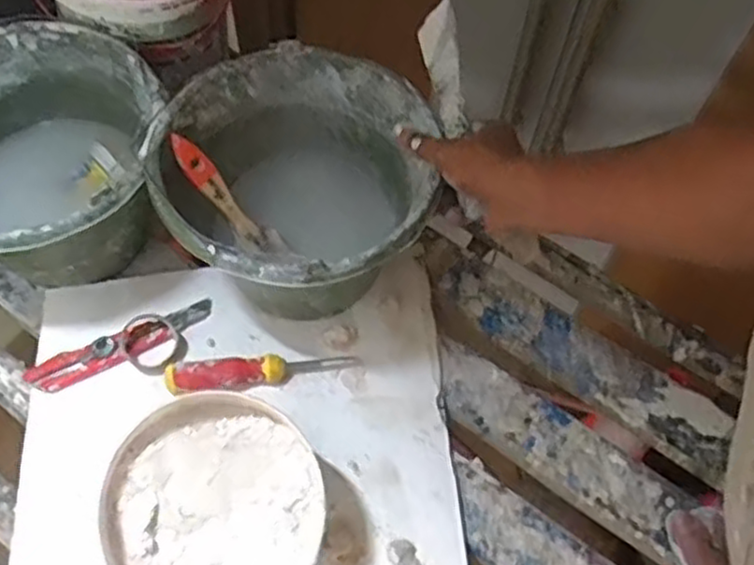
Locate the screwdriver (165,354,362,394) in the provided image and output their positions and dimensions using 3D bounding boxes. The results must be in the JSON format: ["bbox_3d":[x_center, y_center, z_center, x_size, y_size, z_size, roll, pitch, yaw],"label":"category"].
[{"bbox_3d":[-0.109,0.085,0.709,0.180,0.025,0.031,-7,63,-6],"label":"screwdriver"}]

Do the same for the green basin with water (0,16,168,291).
[{"bbox_3d":[-0.323,-0.105,0.725,0.239,0.165,0.241,1,62,-2],"label":"green basin with water"}]

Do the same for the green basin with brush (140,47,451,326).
[{"bbox_3d":[-0.068,-0.070,0.691,0.237,0.169,0.232,1,62,-2],"label":"green basin with brush"}]

